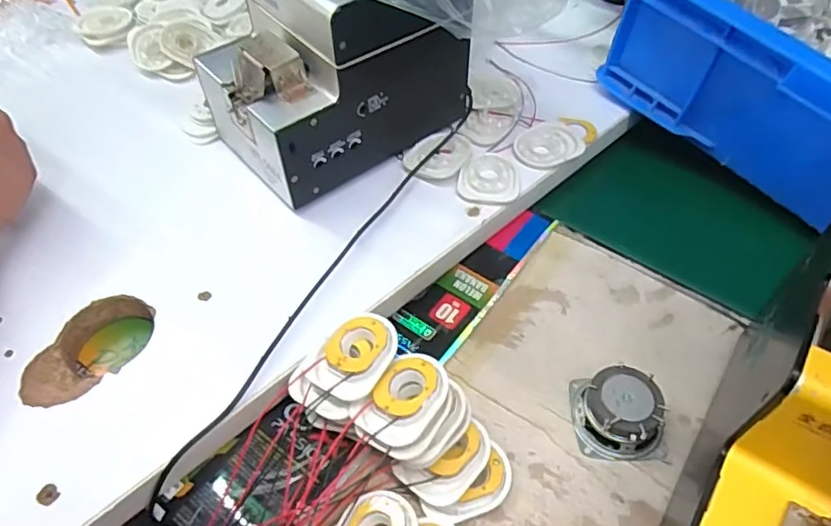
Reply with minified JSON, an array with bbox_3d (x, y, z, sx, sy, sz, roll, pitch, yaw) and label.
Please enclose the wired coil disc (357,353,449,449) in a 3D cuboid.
[{"bbox_3d":[-0.005,0.080,0.331,0.040,0.012,0.055,27,55,21],"label":"wired coil disc"}]

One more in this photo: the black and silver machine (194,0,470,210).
[{"bbox_3d":[-0.061,-0.161,0.453,0.188,0.145,0.131,-31,56,-23],"label":"black and silver machine"}]

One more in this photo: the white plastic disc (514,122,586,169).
[{"bbox_3d":[0.115,-0.103,0.492,0.060,0.004,0.060,0,50,0],"label":"white plastic disc"}]

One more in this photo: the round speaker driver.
[{"bbox_3d":[0.131,0.094,0.357,0.055,0.028,0.052,1,50,1],"label":"round speaker driver"}]

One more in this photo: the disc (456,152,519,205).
[{"bbox_3d":[0.061,-0.070,0.466,0.048,0.005,0.057,9,51,8],"label":"disc"}]

